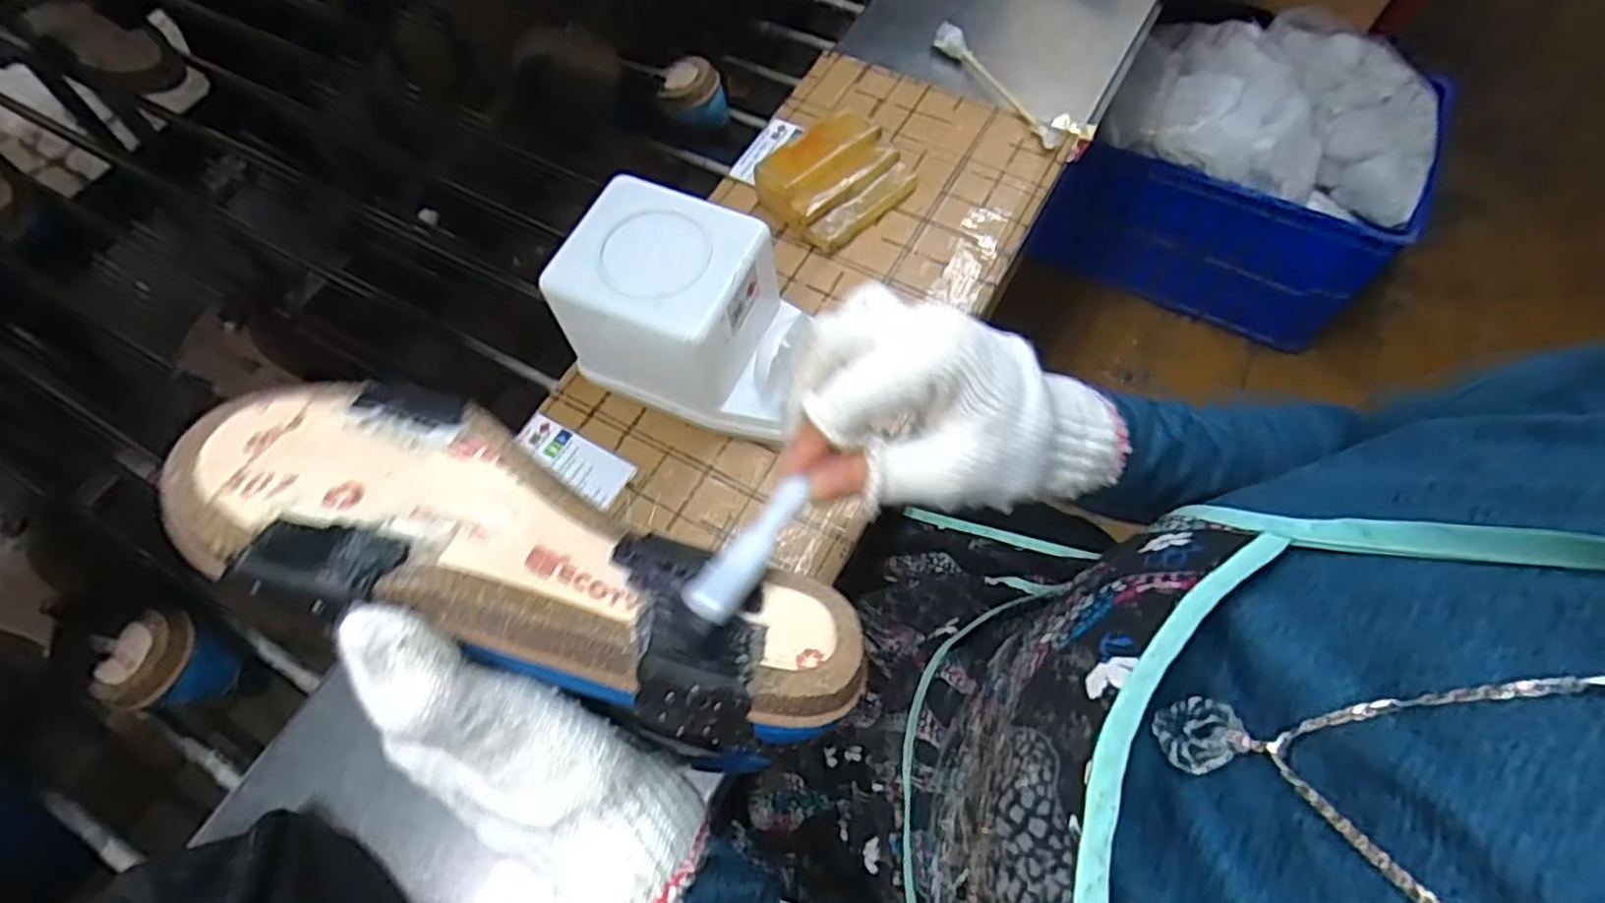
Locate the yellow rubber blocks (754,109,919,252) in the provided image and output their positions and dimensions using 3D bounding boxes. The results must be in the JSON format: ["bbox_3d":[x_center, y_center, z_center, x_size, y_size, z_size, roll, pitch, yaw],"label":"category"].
[{"bbox_3d":[0.028,-0.206,0.544,0.098,0.043,0.076,-41,69,-15],"label":"yellow rubber blocks"}]

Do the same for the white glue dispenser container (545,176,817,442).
[{"bbox_3d":[-0.068,-0.083,0.457,0.140,0.106,0.101,20,68,12],"label":"white glue dispenser container"}]

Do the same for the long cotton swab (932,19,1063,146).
[{"bbox_3d":[0.162,-0.310,0.603,0.023,0.012,0.162,-28,66,-9],"label":"long cotton swab"}]

